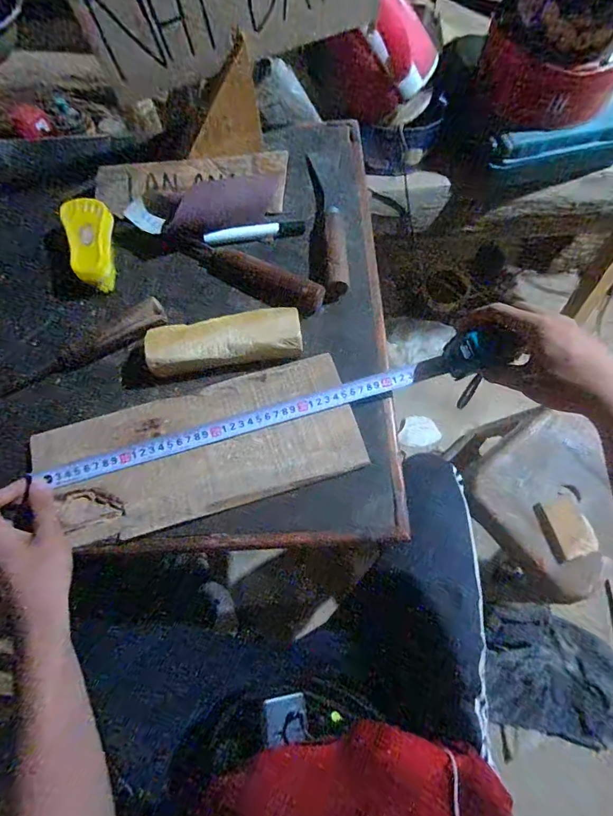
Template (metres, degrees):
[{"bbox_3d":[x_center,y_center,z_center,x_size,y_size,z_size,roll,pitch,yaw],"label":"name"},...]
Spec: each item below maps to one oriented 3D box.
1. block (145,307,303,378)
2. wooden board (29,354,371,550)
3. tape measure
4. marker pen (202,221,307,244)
[{"bbox_3d":[-0.093,-0.076,0.475,0.172,0.035,0.053,-11,69,-3],"label":"block"},{"bbox_3d":[-0.112,0.045,0.448,0.330,0.015,0.141,-13,69,-5],"label":"wooden board"},{"bbox_3d":[-0.029,0.008,0.444,0.478,0.073,0.045,-16,69,2],"label":"tape measure"},{"bbox_3d":[-0.069,-0.240,0.561,0.135,0.013,0.021,-10,69,-3],"label":"marker pen"}]

